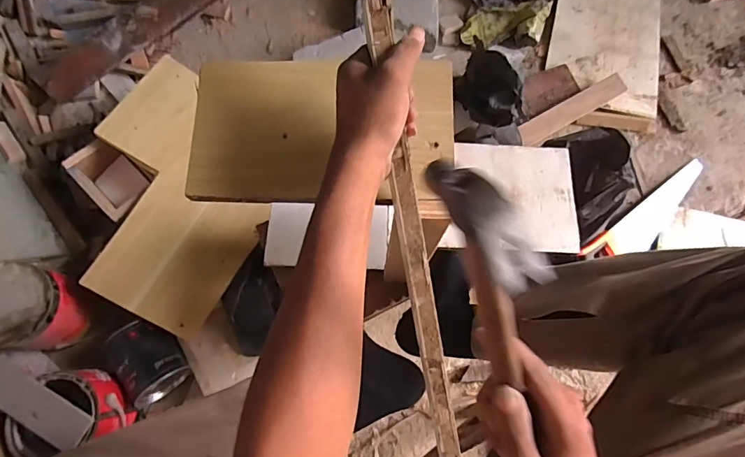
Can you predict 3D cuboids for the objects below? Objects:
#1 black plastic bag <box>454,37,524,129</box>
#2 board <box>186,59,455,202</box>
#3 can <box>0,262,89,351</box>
[{"bbox_3d":[0.255,-0.303,0.975,0.066,0.166,0.186,-35,79,-8],"label":"black plastic bag"},{"bbox_3d":[-0.047,-0.098,0.432,0.250,0.013,0.146,0,74,0],"label":"board"},{"bbox_3d":[-0.658,0.153,0.859,0.164,0.145,0.156,0,74,0],"label":"can"}]

